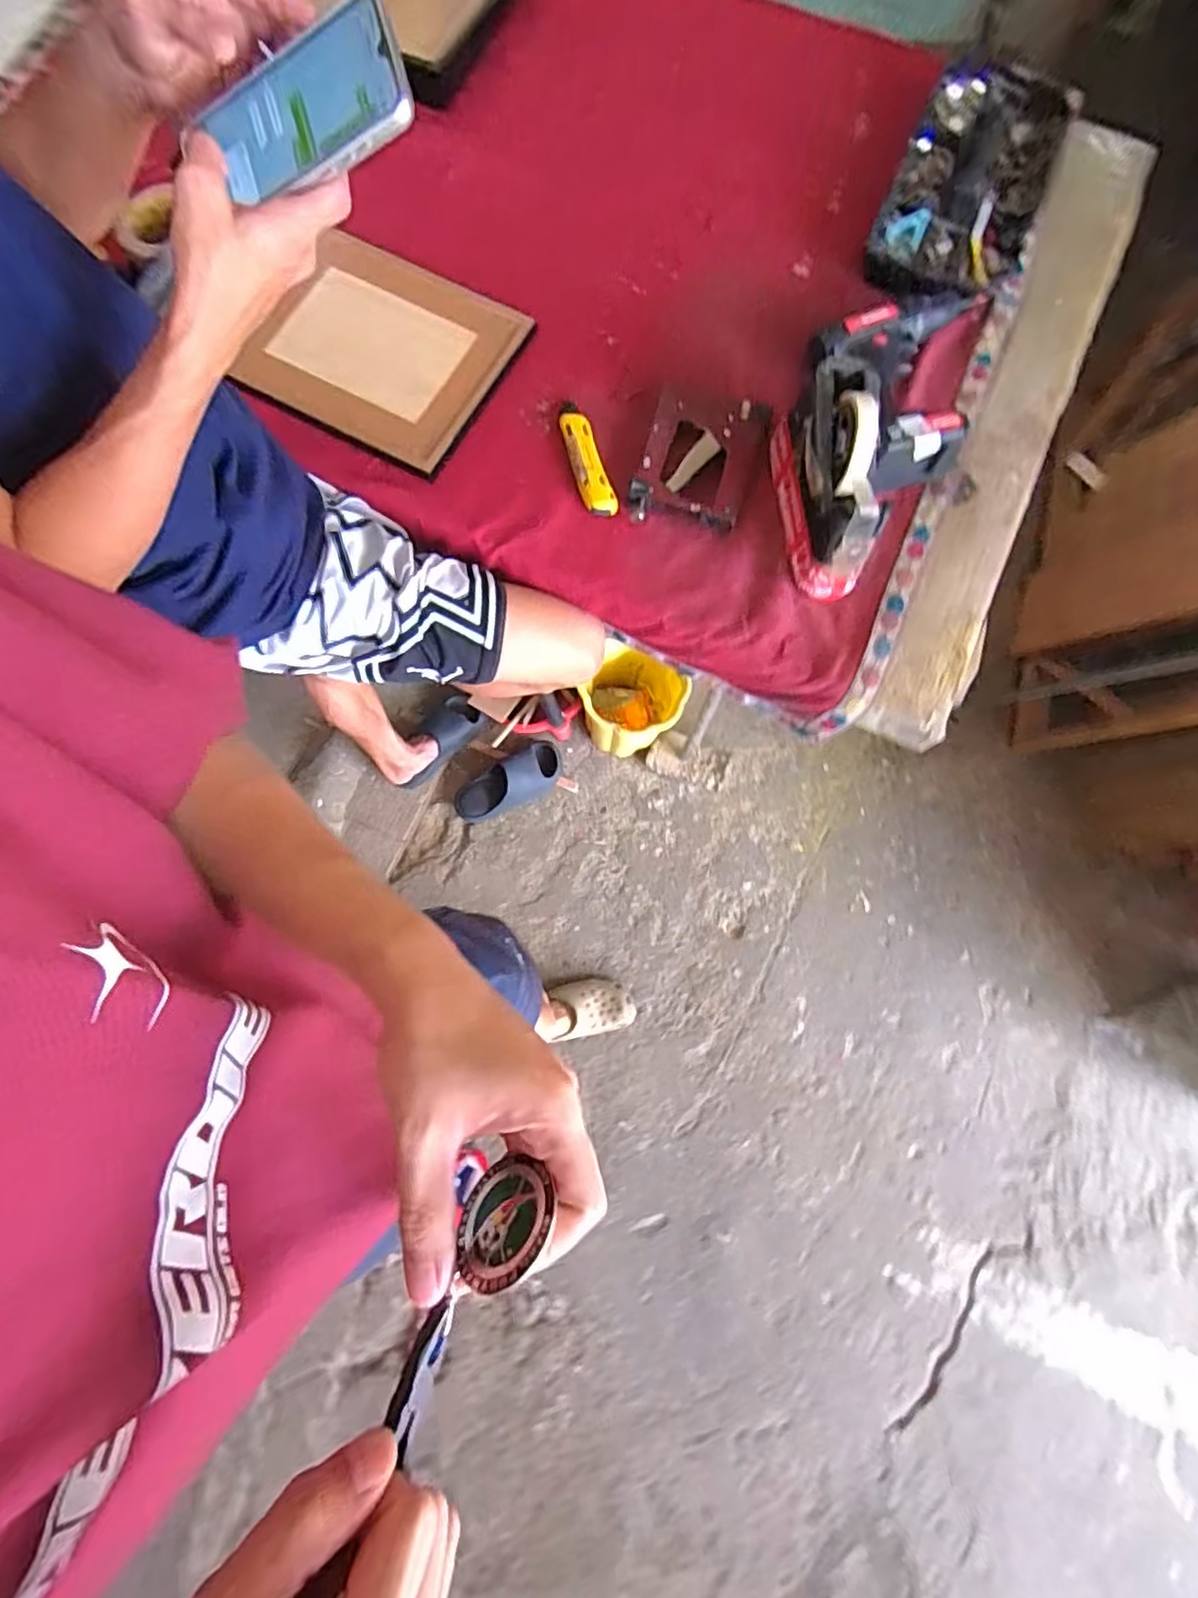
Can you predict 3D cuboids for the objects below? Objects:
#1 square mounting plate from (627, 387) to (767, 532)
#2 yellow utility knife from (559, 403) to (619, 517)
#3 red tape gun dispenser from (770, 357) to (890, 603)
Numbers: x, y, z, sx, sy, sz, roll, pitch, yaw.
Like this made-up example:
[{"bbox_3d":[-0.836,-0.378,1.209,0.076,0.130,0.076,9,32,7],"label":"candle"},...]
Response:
[{"bbox_3d":[0.110,-0.372,0.696,0.120,0.030,0.165,17,78,4],"label":"square mounting plate"},{"bbox_3d":[-0.015,-0.377,0.696,0.036,0.014,0.140,-18,78,-4],"label":"yellow utility knife"},{"bbox_3d":[0.231,-0.324,0.644,0.080,0.111,0.197,2,77,1],"label":"red tape gun dispenser"}]

